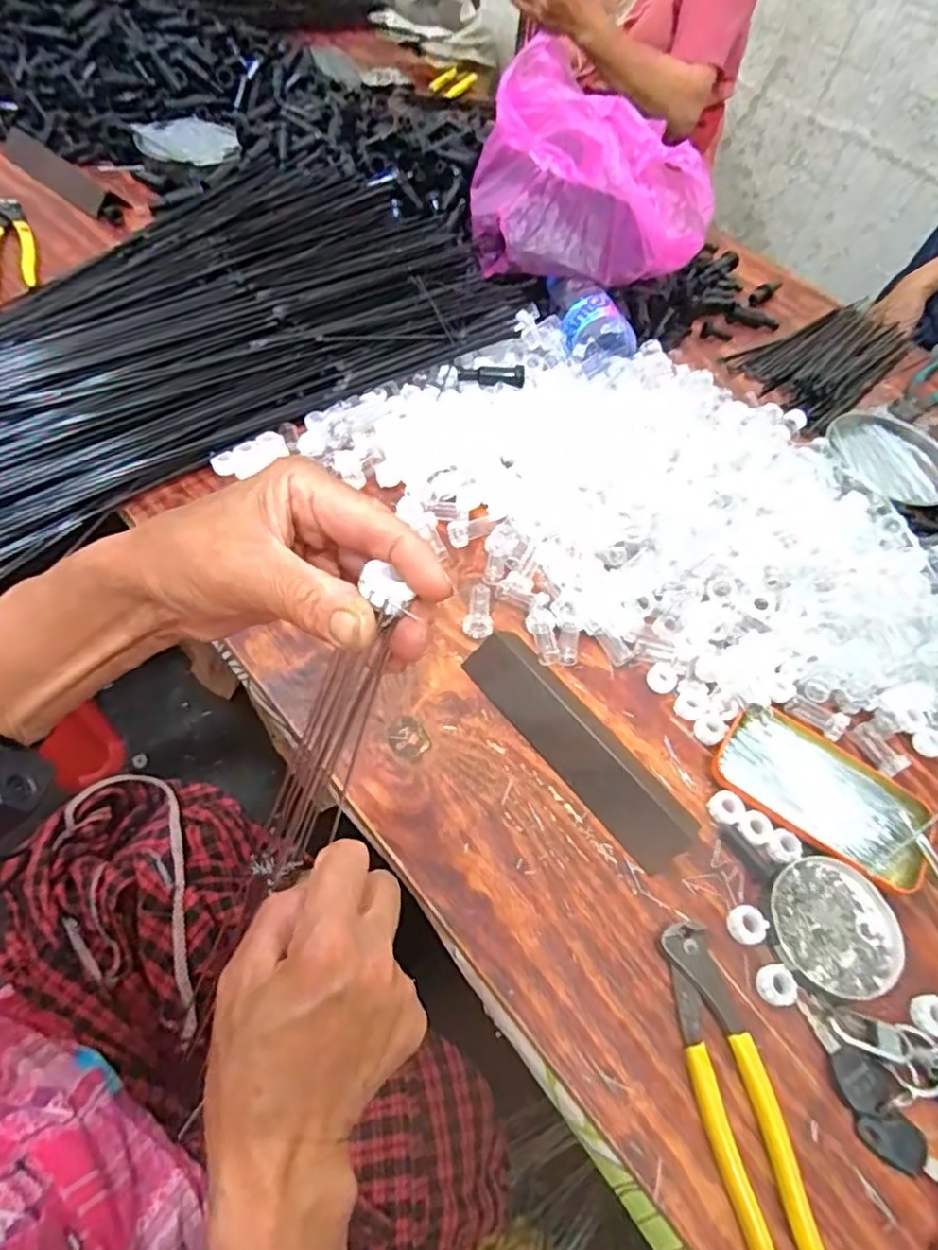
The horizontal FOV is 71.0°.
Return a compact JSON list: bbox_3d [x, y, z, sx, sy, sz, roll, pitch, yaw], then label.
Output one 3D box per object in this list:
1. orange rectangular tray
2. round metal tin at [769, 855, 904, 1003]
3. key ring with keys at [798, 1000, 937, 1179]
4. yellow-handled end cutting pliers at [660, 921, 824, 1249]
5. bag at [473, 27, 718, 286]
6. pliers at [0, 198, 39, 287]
[{"bbox_3d":[0.249,0.116,0.465,0.142,0.016,0.083,31,58,12],"label":"orange rectangular tray"},{"bbox_3d":[0.232,0.190,0.416,0.081,0.013,0.079,4,56,-6],"label":"round metal tin"},{"bbox_3d":[0.242,0.264,0.370,0.094,0.011,0.069,17,56,3],"label":"key ring with keys"},{"bbox_3d":[0.144,0.255,0.361,0.041,0.018,0.164,-5,57,-12],"label":"yellow-handled end cutting pliers"},{"bbox_3d":[0.138,-0.492,0.724,0.261,0.145,0.176,20,60,7],"label":"bag"},{"bbox_3d":[-0.497,-0.409,0.710,0.048,0.029,0.149,-11,59,-15],"label":"pliers"}]

